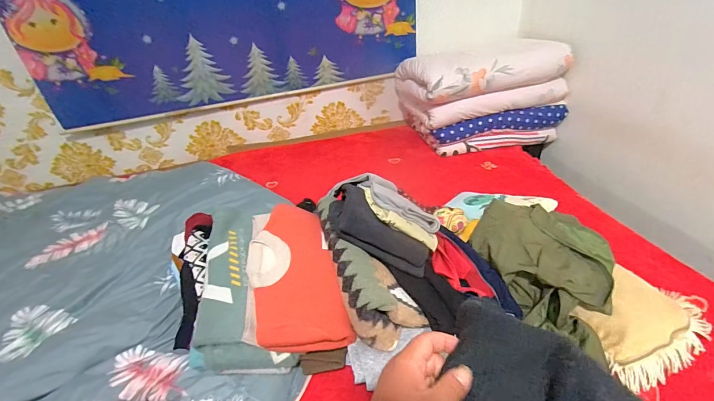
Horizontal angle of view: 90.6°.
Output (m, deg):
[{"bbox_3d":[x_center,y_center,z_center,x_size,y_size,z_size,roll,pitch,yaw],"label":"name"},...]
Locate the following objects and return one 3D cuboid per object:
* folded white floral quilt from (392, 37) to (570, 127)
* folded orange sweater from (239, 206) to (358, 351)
[{"bbox_3d":[0.590,-0.615,1.734,0.698,0.307,0.479,-10,33,-7],"label":"folded white floral quilt"},{"bbox_3d":[-0.152,0.171,0.878,0.226,0.044,0.387,0,55,-13],"label":"folded orange sweater"}]

